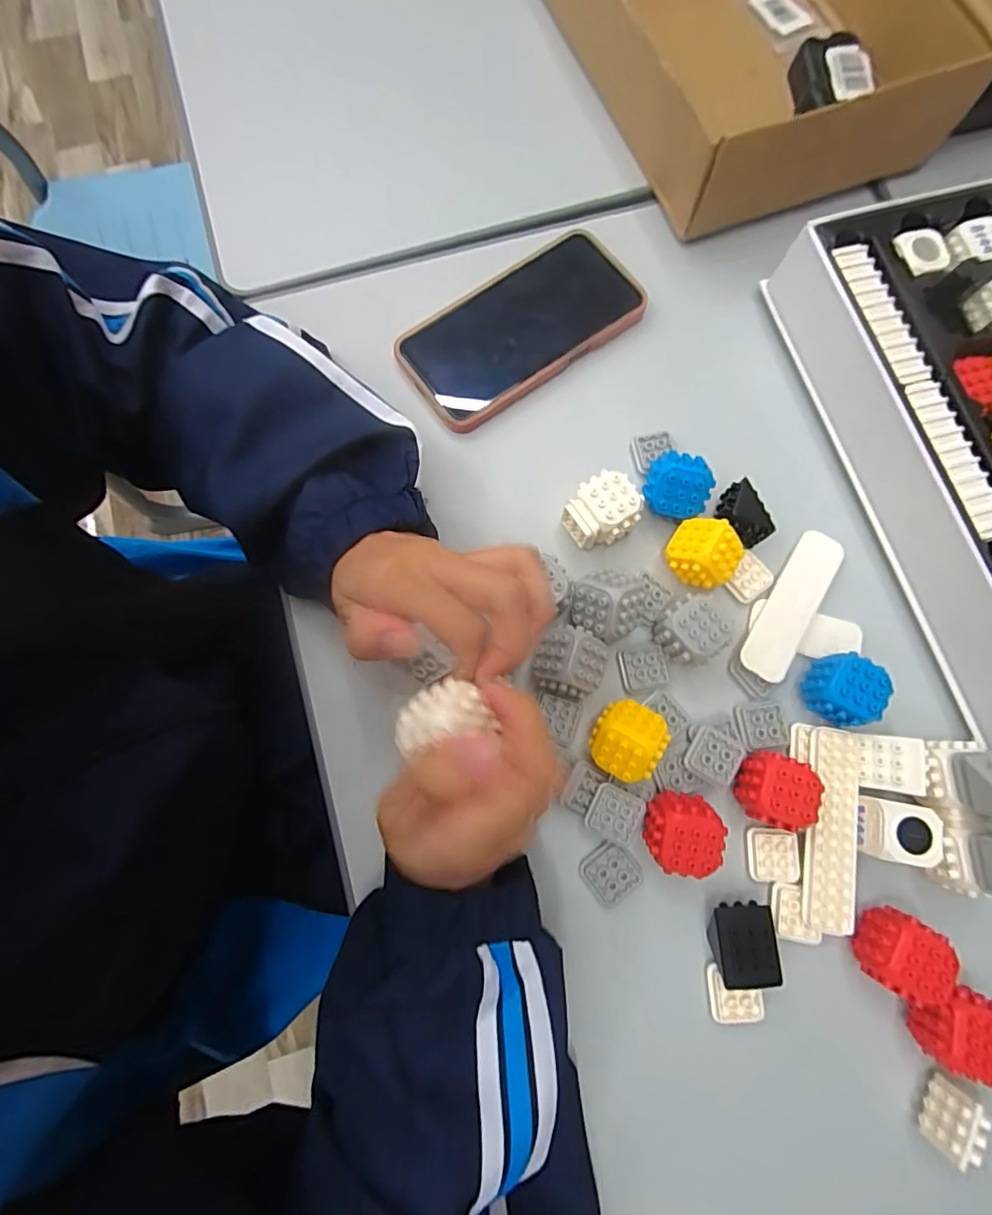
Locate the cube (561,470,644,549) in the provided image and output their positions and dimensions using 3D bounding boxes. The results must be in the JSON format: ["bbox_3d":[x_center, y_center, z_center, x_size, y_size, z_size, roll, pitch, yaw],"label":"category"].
[{"bbox_3d":[0.064,-0.058,0.322,0.041,0.027,0.037,-33,80,-7],"label":"cube"}]

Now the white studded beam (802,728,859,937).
[{"bbox_3d":[0.185,0.121,0.290,0.026,0.005,0.105,10,78,2],"label":"white studded beam"}]

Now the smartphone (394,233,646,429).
[{"bbox_3d":[0.016,-0.190,0.361,0.161,0.015,0.082,-37,80,-8],"label":"smartphone"}]

